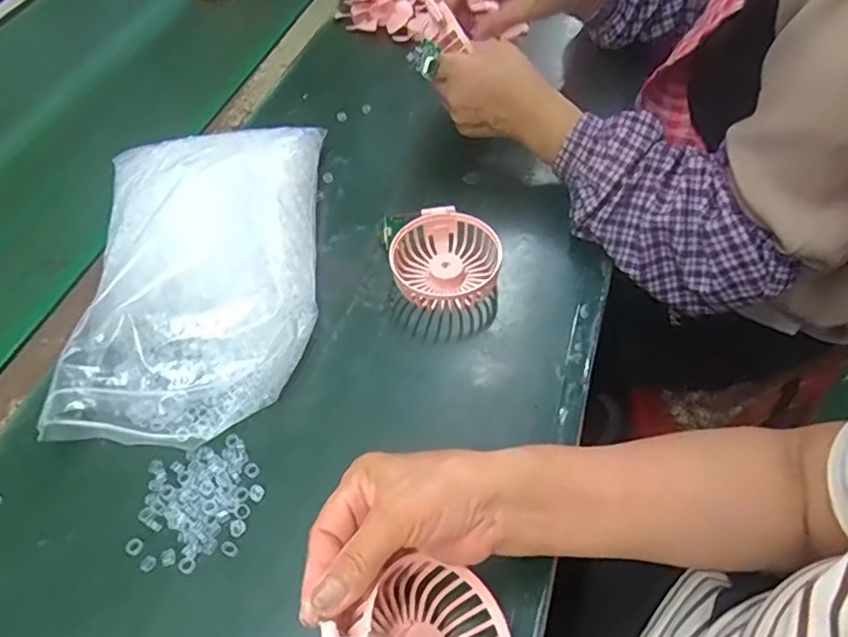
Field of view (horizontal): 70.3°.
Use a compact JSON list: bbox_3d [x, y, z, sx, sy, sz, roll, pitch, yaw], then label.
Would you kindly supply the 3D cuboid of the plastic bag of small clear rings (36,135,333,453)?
[{"bbox_3d":[-0.175,-0.048,0.481,0.176,0.068,0.292,-7,53,0],"label":"plastic bag of small clear rings"}]

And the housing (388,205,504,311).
[{"bbox_3d":[0.017,-0.050,0.495,0.086,0.030,0.087,-2,53,3],"label":"housing"}]

